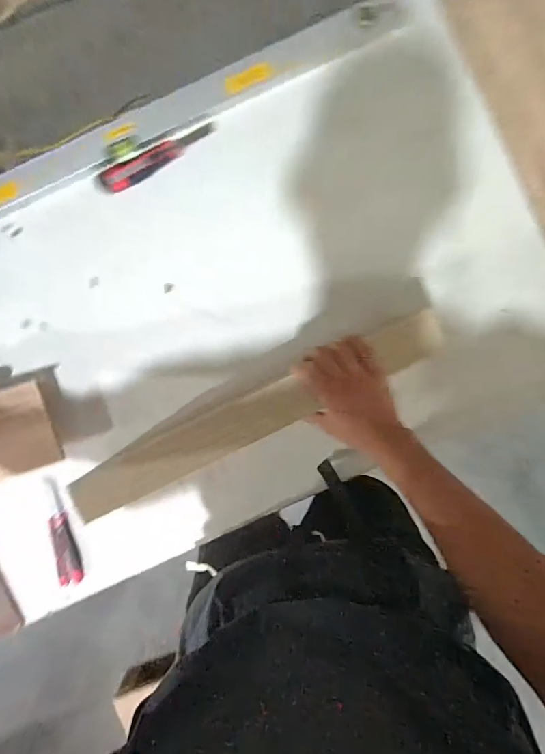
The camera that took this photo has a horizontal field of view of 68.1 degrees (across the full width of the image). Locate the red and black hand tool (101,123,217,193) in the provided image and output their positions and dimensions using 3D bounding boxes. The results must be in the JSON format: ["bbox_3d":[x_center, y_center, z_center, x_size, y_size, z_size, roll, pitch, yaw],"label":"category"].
[{"bbox_3d":[-0.185,-0.361,0.670,0.203,0.026,0.036,-27,93,2],"label":"red and black hand tool"}]

